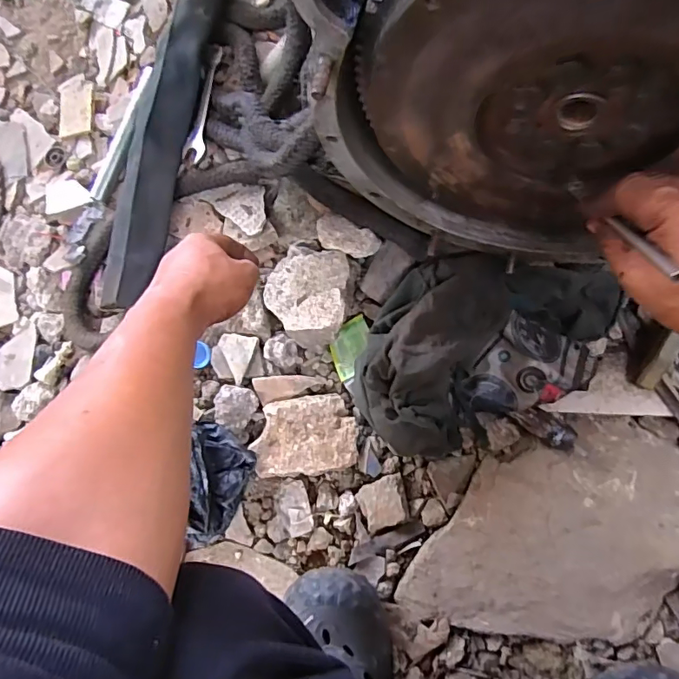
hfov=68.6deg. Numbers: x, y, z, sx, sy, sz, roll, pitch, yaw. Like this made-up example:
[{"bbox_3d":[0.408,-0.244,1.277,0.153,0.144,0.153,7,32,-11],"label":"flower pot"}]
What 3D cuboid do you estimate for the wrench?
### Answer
[{"bbox_3d":[-0.164,-0.294,0.615,0.024,0.009,0.154,14,85,9],"label":"wrench"}]

